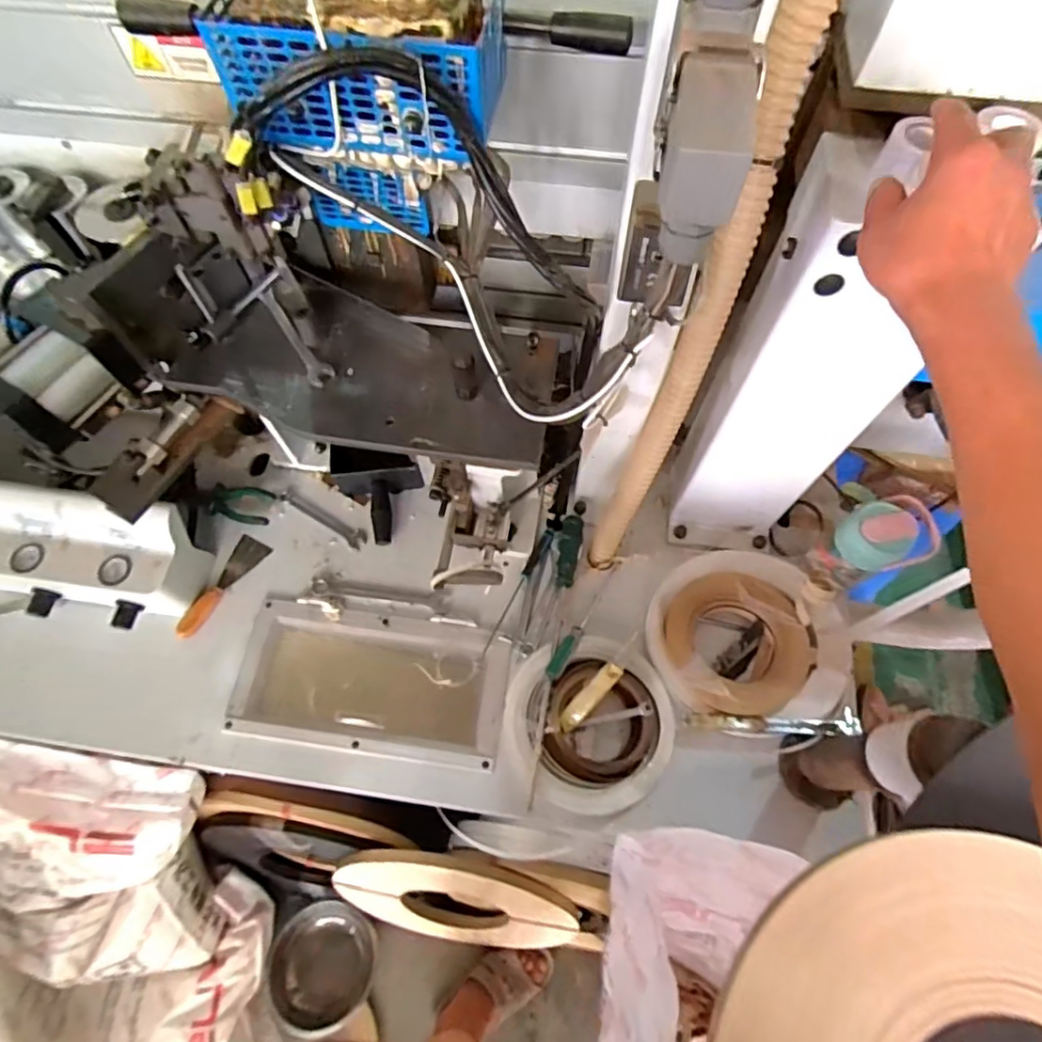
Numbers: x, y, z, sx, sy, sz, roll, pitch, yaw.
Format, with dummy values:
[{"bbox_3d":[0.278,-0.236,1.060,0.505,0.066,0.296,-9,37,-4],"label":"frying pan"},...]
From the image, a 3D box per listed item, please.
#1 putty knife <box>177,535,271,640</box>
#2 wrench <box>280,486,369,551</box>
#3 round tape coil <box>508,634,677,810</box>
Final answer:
[{"bbox_3d":[-0.446,0.099,0.875,0.043,0.014,0.169,24,68,11],"label":"putty knife"},{"bbox_3d":[-0.315,-0.007,0.935,0.164,0.009,0.030,30,69,13],"label":"wrench"},{"bbox_3d":[0.092,0.273,0.785,0.229,0.038,0.227,0,66,1],"label":"round tape coil"}]

